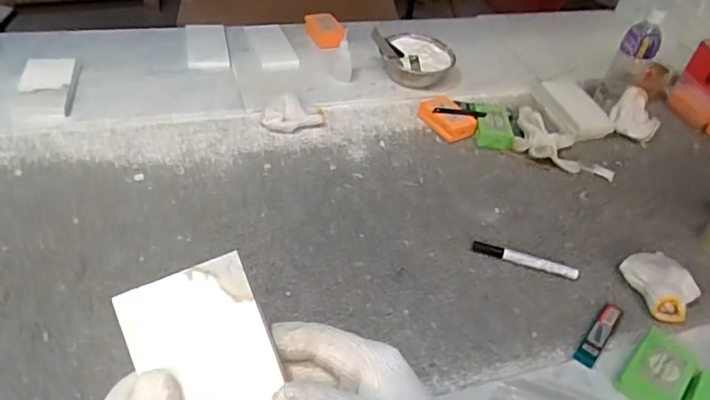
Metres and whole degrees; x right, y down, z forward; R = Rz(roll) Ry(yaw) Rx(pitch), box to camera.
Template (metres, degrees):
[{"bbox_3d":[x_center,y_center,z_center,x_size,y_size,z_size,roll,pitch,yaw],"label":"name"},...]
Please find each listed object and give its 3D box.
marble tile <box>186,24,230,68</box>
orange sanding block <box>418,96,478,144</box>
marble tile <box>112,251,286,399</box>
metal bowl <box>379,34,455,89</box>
[{"bbox_3d":[-0.291,-0.306,1.048,0.075,0.017,0.156,-6,46,-14],"label":"marble tile"},{"bbox_3d":[0.166,-0.148,0.954,0.077,0.036,0.107,-18,49,-26],"label":"orange sanding block"},{"bbox_3d":[-0.074,0.111,0.294,0.073,0.004,0.148,-22,86,-2],"label":"marble tile"},{"bbox_3d":[0.123,-0.275,1.048,0.136,0.052,0.130,4,44,-4],"label":"metal bowl"}]

